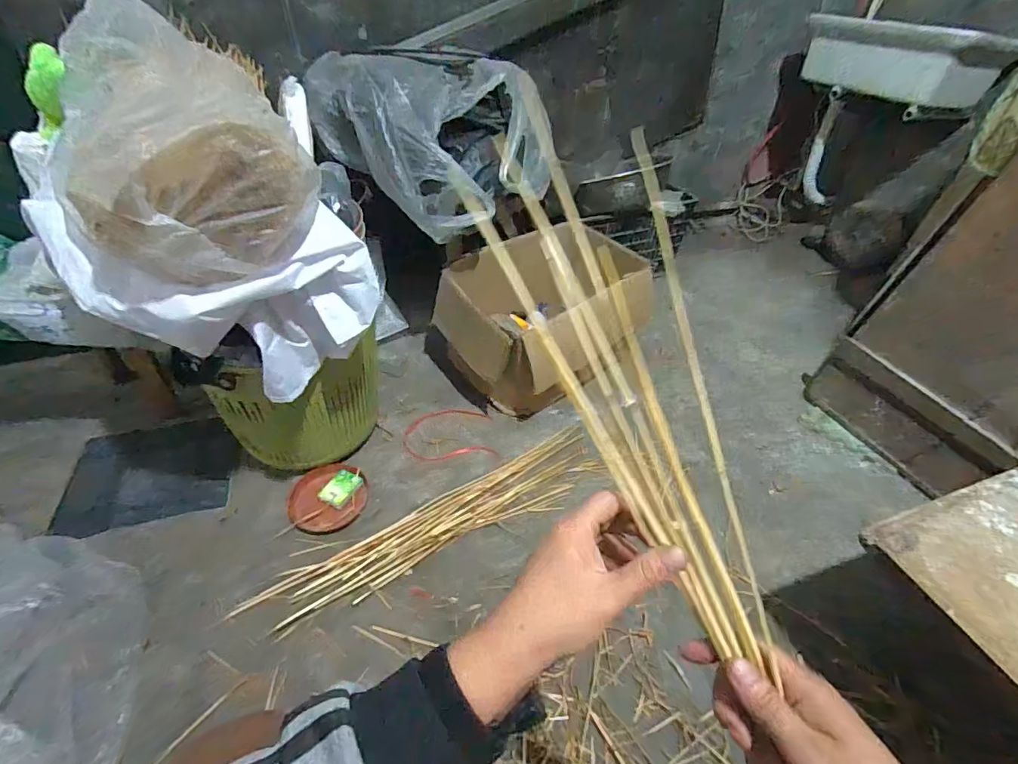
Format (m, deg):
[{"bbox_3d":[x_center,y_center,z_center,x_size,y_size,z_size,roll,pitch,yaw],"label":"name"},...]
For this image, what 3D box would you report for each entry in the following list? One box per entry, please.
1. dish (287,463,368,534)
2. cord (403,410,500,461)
[{"bbox_3d":[-0.359,0.226,0.941,0.146,0.017,0.153,2,43,-2],"label":"dish"},{"bbox_3d":[-0.139,0.120,1.108,0.202,0.008,0.158,0,39,-10],"label":"cord"}]

